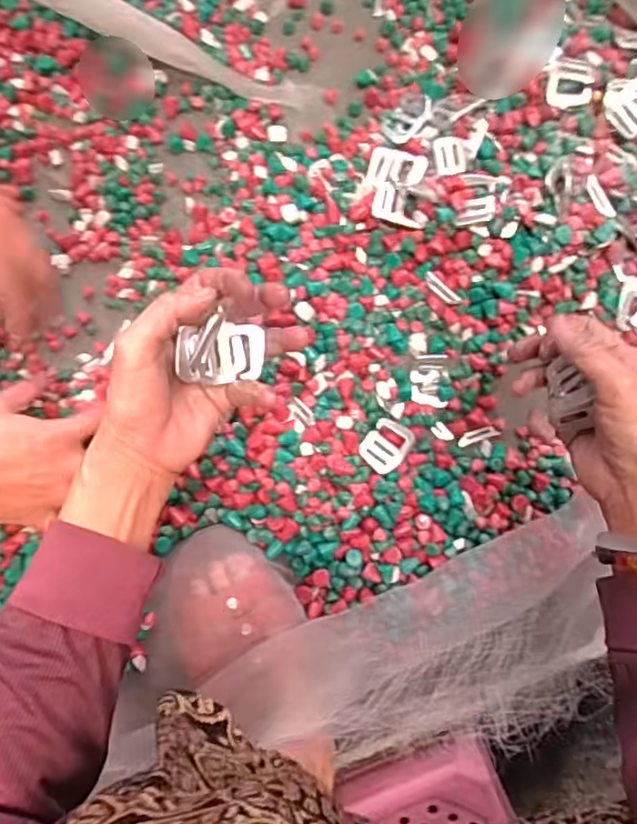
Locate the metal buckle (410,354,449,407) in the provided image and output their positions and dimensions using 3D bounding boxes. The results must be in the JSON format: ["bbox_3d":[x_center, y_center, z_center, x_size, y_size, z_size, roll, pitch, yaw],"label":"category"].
[{"bbox_3d":[0.096,-0.027,0.523,0.031,0.011,0.044,3,87,0],"label":"metal buckle"}]

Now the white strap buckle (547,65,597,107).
[{"bbox_3d":[0.203,-0.260,0.483,0.036,0.008,0.033,6,87,1],"label":"white strap buckle"}]

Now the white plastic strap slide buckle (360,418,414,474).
[{"bbox_3d":[0.057,0.026,0.500,0.035,0.009,0.047,37,70,3],"label":"white plastic strap slide buckle"}]

